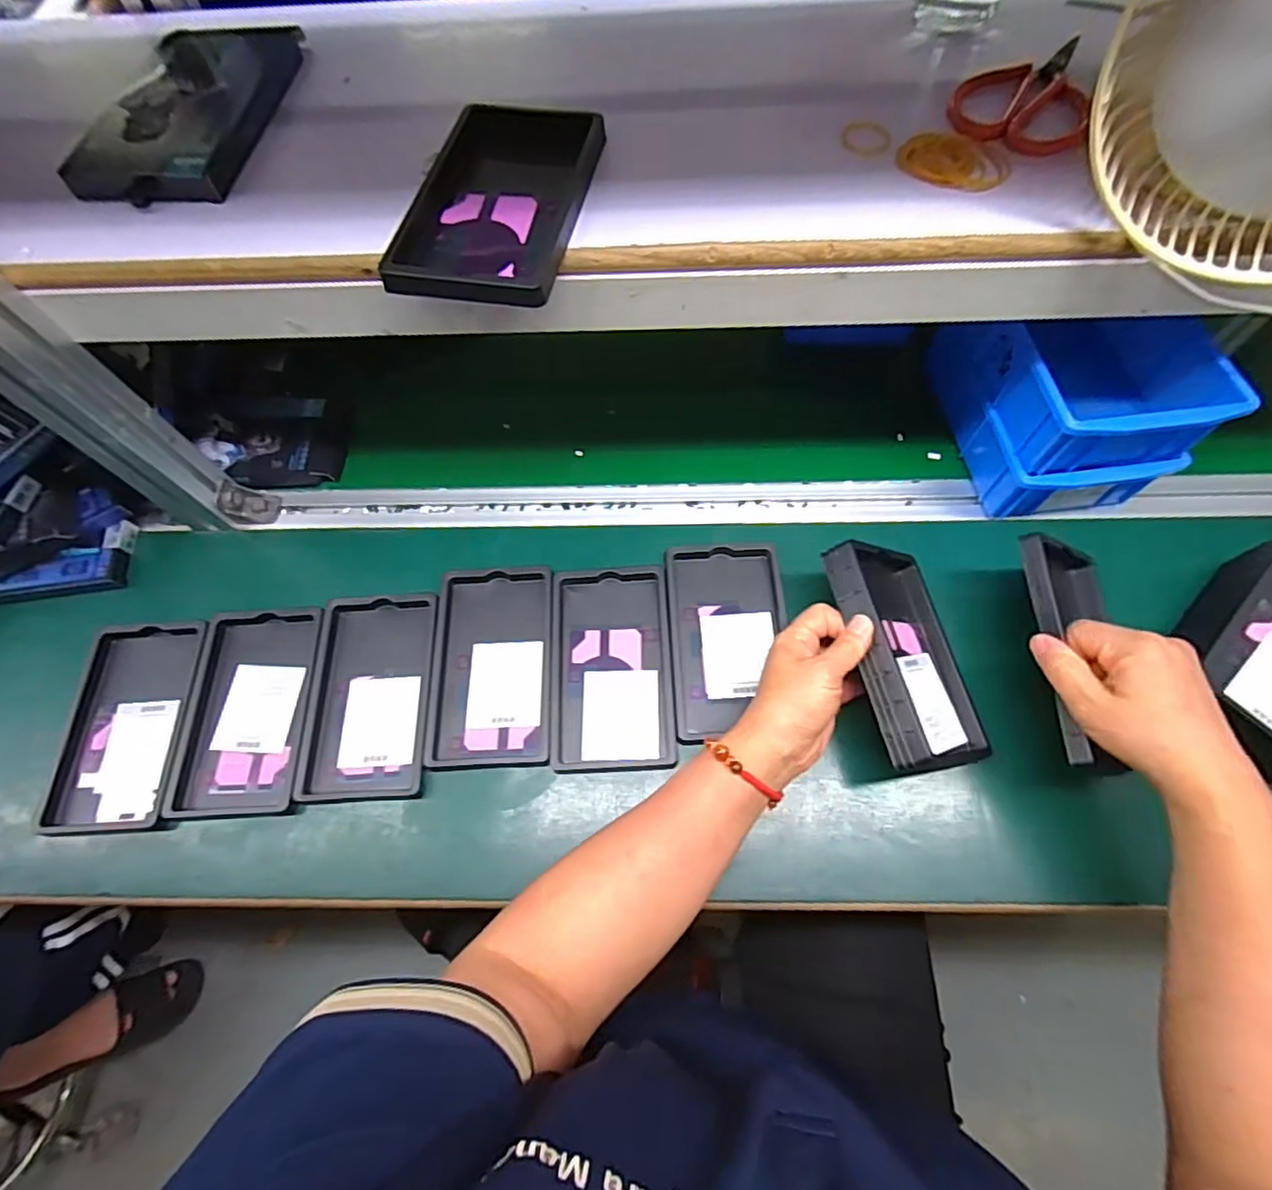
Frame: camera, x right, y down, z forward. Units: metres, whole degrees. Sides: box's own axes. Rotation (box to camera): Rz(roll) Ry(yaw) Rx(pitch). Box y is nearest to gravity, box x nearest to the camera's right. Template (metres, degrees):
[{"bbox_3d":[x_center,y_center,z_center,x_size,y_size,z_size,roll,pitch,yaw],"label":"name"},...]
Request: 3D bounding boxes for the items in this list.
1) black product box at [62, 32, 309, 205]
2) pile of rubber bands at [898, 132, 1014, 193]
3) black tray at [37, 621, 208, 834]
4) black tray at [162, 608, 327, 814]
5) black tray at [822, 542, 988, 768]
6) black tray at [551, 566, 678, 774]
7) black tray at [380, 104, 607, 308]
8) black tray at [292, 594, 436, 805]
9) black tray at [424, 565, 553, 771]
[{"bbox_3d":[-0.295,-0.327,0.402,0.104,0.017,0.185,2,65,3],"label":"black product box"},{"bbox_3d":[0.190,-0.259,0.360,0.064,0.008,0.039,8,65,6],"label":"pile of rubber bands"},{"bbox_3d":[-0.395,0.097,0.468,0.098,0.015,0.159,-3,66,1],"label":"black tray"},{"bbox_3d":[-0.300,0.086,0.469,0.091,0.012,0.158,-4,66,1],"label":"black tray"},{"bbox_3d":[0.194,0.042,0.435,0.099,0.026,0.160,7,60,-39],"label":"black tray"},{"bbox_3d":[-0.019,0.056,0.476,0.091,0.023,0.160,-3,66,1],"label":"black tray"},{"bbox_3d":[-0.080,-0.234,0.357,0.096,0.012,0.161,10,66,7],"label":"black tray"},{"bbox_3d":[-0.207,0.076,0.470,0.093,0.013,0.158,-3,66,1],"label":"black tray"},{"bbox_3d":[-0.114,0.053,0.477,0.092,0.010,0.163,-3,66,1],"label":"black tray"}]

